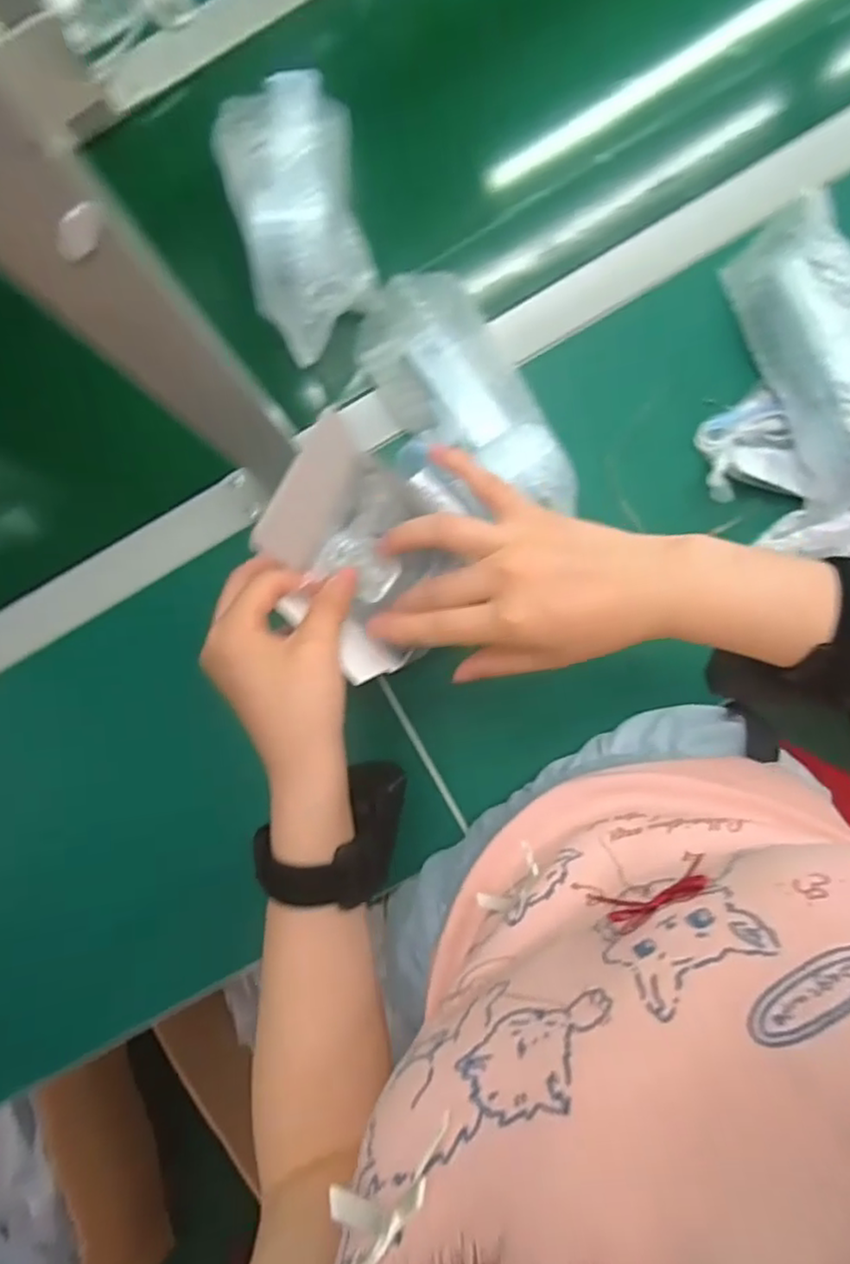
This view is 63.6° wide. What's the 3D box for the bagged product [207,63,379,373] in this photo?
[{"bbox_3d":[-0.094,-0.313,0.501,0.092,0.035,0.215,-13,88,4],"label":"bagged product"}]

